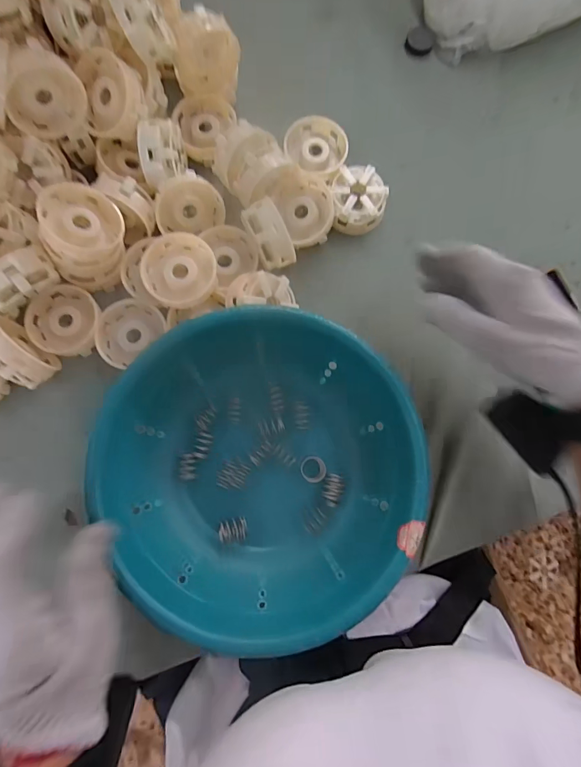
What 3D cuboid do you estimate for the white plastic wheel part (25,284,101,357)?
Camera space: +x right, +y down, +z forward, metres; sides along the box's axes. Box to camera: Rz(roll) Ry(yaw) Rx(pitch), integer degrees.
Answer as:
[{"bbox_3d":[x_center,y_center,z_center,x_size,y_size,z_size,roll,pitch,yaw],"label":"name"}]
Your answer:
[{"bbox_3d":[-0.218,-0.063,0.409,0.069,0.027,0.066,0,79,-2],"label":"white plastic wheel part"}]

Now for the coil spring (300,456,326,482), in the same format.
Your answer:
[{"bbox_3d":[0.023,0.083,0.404,0.022,0.023,0.024,9,79,-1],"label":"coil spring"}]

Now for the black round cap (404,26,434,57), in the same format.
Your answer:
[{"bbox_3d":[0.159,-0.419,0.509,0.032,0.006,0.041,26,79,2],"label":"black round cap"}]

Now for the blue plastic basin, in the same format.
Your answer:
[{"bbox_3d":[-0.023,0.077,0.369,0.252,0.091,0.247,0,79,-2],"label":"blue plastic basin"}]

